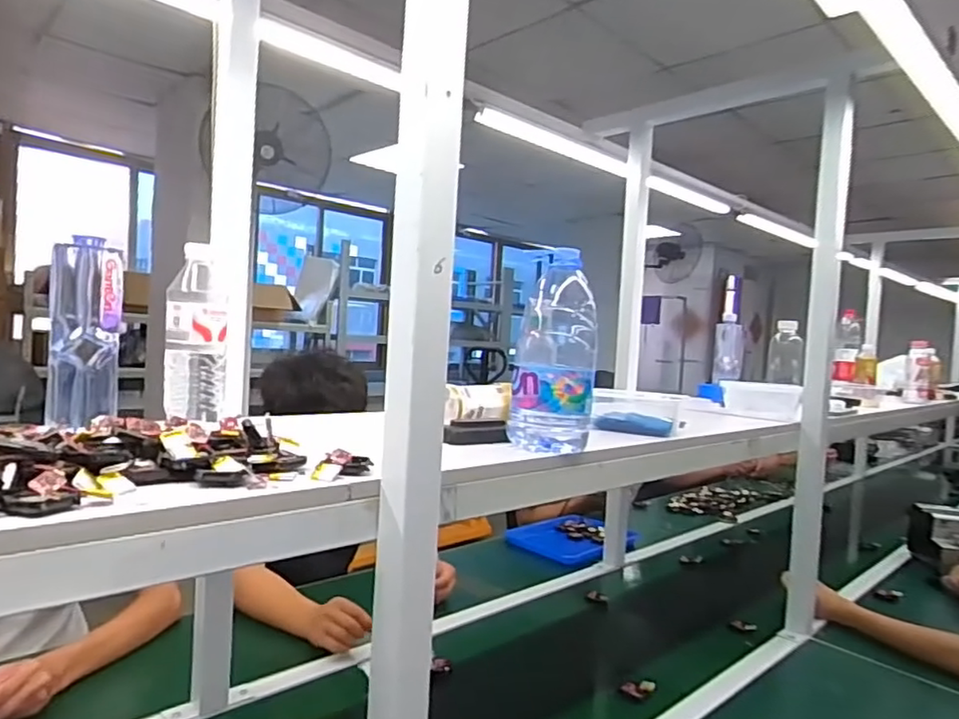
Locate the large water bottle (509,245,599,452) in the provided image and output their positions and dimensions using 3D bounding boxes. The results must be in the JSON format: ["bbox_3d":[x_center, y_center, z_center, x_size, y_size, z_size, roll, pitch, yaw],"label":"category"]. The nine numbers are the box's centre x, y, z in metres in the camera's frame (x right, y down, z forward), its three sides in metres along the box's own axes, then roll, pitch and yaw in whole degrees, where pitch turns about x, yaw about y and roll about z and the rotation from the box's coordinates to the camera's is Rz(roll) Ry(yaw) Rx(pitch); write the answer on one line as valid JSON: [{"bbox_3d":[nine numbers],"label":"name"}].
[{"bbox_3d":[0.093,-0.008,0.787,0.103,0.237,0.090,4,3,7],"label":"large water bottle"}]

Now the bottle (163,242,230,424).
[{"bbox_3d":[-0.356,-0.032,0.793,0.071,0.205,0.070,3,3,-23],"label":"bottle"}]

